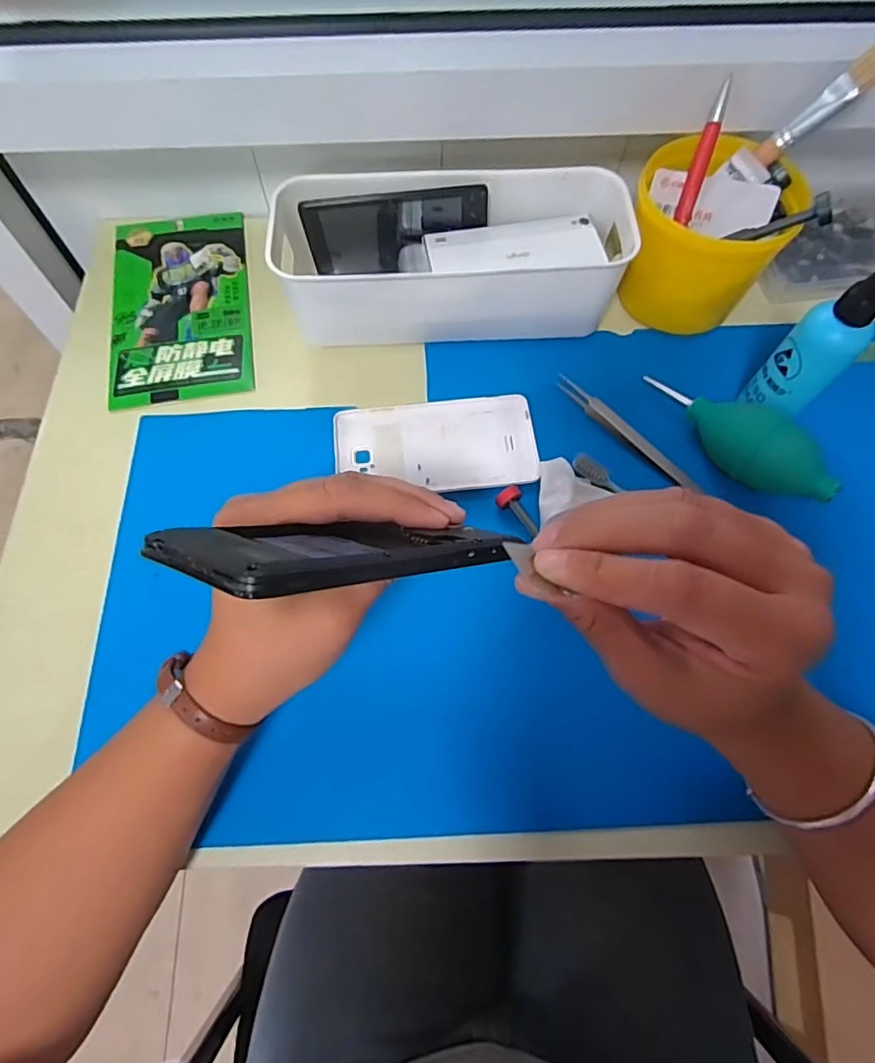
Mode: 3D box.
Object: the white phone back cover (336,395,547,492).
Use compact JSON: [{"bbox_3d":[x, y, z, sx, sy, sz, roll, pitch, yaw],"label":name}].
[{"bbox_3d":[-0.001,-0.063,0.400,0.140,0.006,0.072,-4,68,-3],"label":"white phone back cover"}]

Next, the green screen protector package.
[{"bbox_3d":[-0.206,-0.184,0.452,0.107,0.007,0.187,-10,68,-5],"label":"green screen protector package"}]

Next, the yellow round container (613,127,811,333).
[{"bbox_3d":[0.193,-0.210,0.413,0.108,0.090,0.098,7,68,2],"label":"yellow round container"}]

